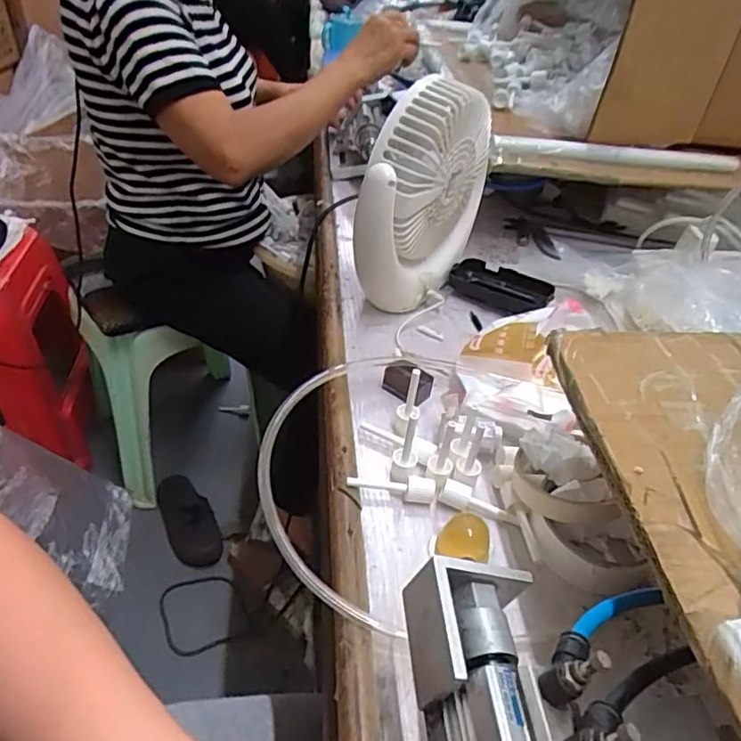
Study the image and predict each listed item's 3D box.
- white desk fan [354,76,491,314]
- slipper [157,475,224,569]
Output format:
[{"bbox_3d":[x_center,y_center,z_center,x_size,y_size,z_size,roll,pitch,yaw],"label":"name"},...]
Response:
[{"bbox_3d":[0.054,-0.176,0.595,0.080,0.204,0.189,21,42,17],"label":"white desk fan"},{"bbox_3d":[-0.368,0.299,1.196,0.090,0.056,0.218,-20,47,-28],"label":"slipper"}]

